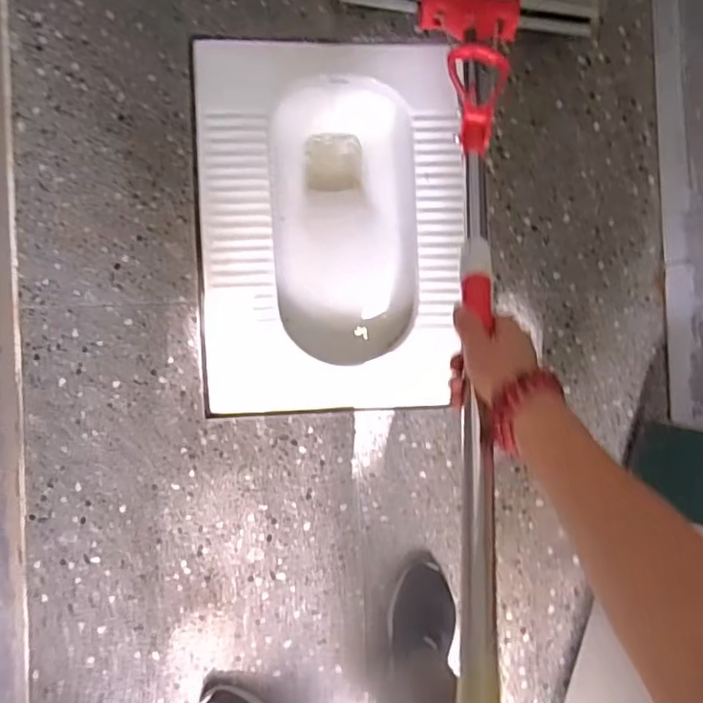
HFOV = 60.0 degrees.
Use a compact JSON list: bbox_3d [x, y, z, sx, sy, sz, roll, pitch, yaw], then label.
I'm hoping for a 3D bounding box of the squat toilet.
[{"bbox_3d":[-0.049,-0.186,1.009,0.368,0.212,0.546,-2,89,-6],"label":"squat toilet"}]

